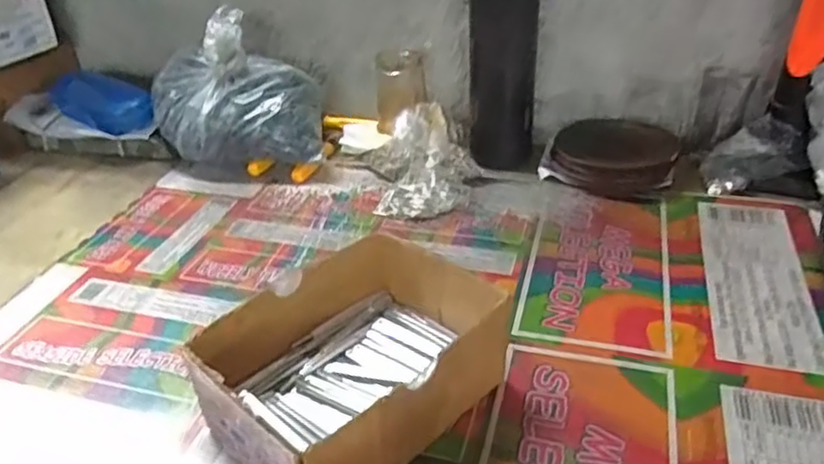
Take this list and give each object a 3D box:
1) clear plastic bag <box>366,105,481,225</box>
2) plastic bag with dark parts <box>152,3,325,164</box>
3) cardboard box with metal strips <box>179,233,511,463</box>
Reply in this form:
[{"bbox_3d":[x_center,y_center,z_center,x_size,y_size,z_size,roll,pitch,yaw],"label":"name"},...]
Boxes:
[{"bbox_3d":[0.005,-0.071,0.619,0.112,0.073,0.103,-1,33,3],"label":"clear plastic bag"},{"bbox_3d":[-0.186,-0.140,0.680,0.177,0.143,0.113,-3,33,0],"label":"plastic bag with dark parts"},{"bbox_3d":[-0.034,0.082,0.396,0.119,0.070,0.157,26,43,36],"label":"cardboard box with metal strips"}]

